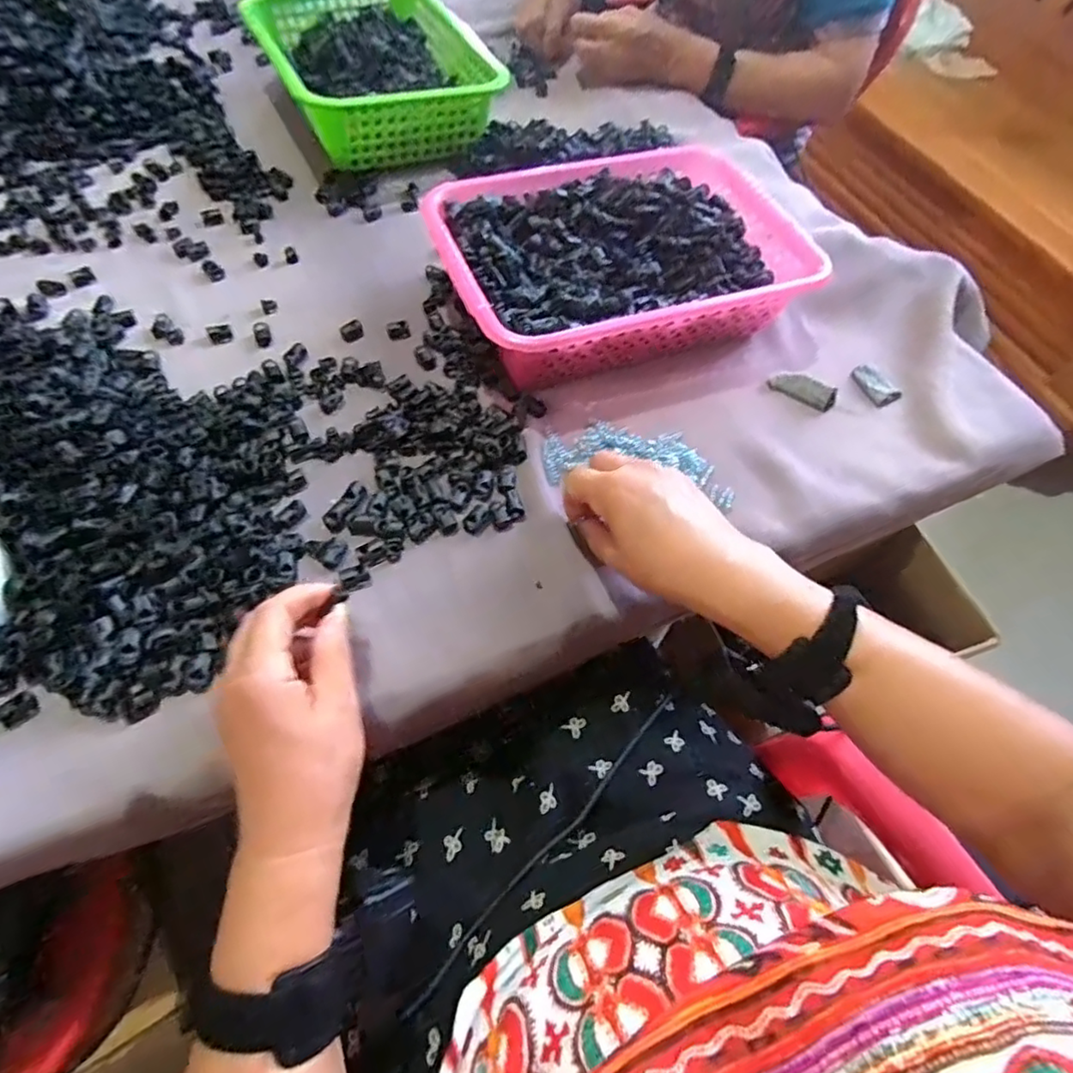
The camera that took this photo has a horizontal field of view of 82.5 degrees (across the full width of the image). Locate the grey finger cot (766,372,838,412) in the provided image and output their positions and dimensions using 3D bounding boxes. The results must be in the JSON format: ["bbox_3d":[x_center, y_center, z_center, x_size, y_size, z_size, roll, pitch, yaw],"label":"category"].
[{"bbox_3d":[0.236,-0.131,0.539,0.057,0.017,0.018,29,62,12],"label":"grey finger cot"}]

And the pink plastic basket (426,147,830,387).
[{"bbox_3d":[0.068,-0.248,0.553,0.310,0.072,0.218,-20,63,-15],"label":"pink plastic basket"}]

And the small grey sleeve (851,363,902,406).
[{"bbox_3d":[0.299,-0.134,0.543,0.026,0.007,0.046,-21,64,-16],"label":"small grey sleeve"}]

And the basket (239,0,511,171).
[{"bbox_3d":[-0.185,-0.540,0.700,0.225,0.084,0.301,-19,63,-15],"label":"basket"}]

